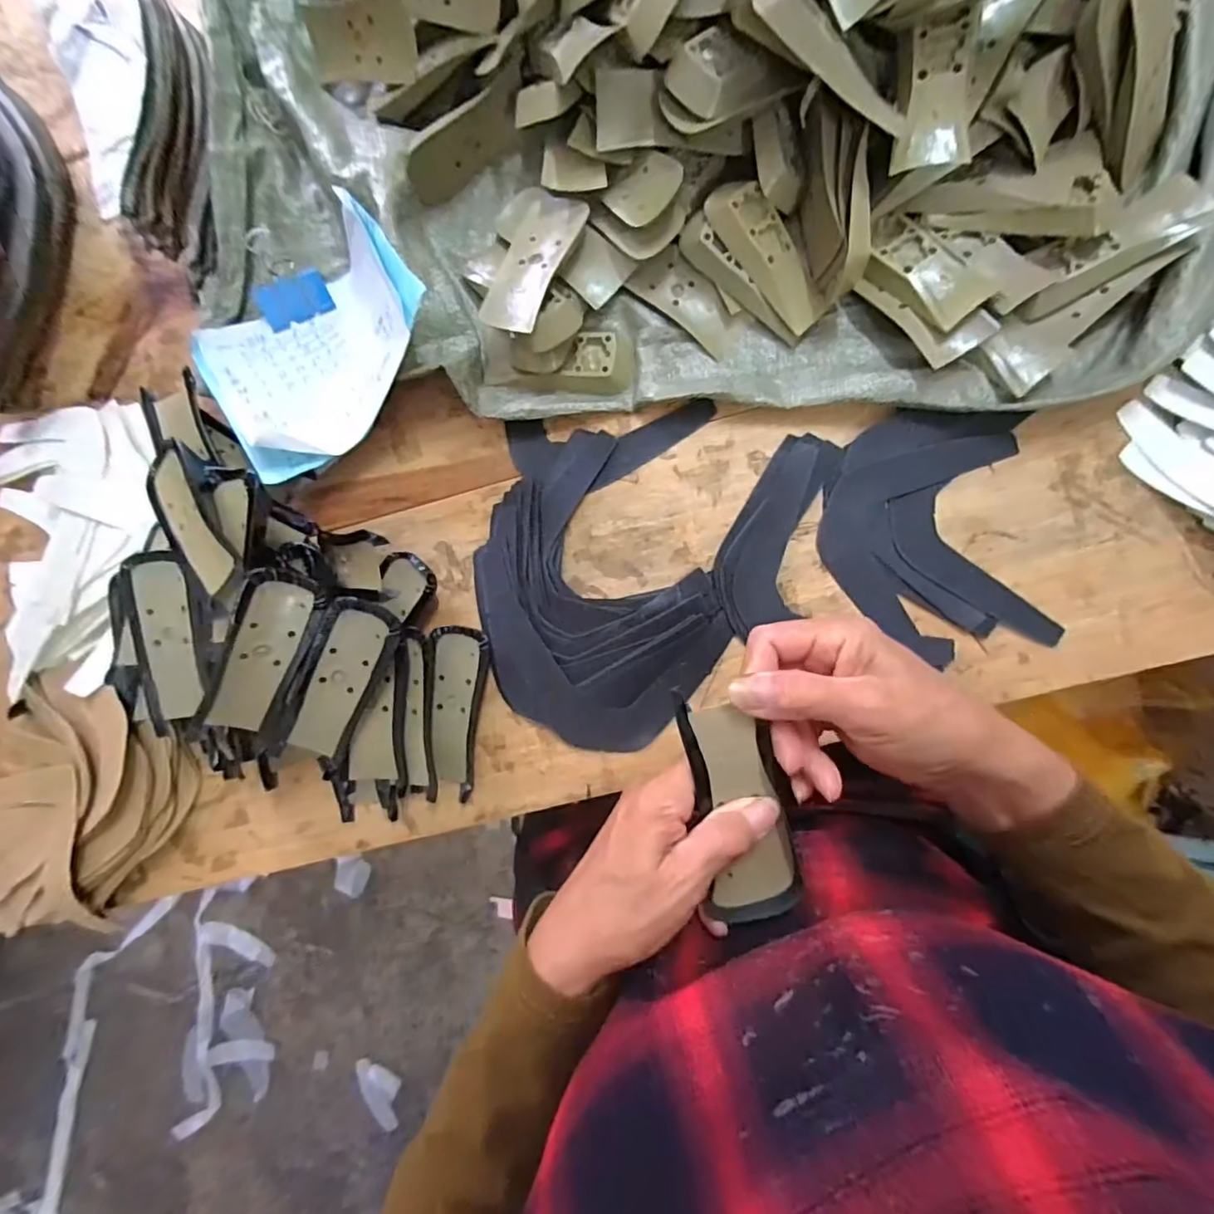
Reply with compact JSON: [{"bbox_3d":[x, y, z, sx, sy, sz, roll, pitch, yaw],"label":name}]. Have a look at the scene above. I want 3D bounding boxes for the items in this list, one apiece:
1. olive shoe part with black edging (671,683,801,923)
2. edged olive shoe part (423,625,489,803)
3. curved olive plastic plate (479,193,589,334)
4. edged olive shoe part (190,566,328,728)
[{"bbox_3d":[0.064,0.098,0.284,0.046,0.030,0.119,-14,92,5],"label":"olive shoe part with black edging"},{"bbox_3d":[-0.106,0.074,0.391,0.039,0.019,0.117,3,86,6],"label":"edged olive shoe part"},{"bbox_3d":[-0.051,-0.238,0.387,0.046,0.012,0.114,18,77,5],"label":"curved olive plastic plate"},{"bbox_3d":[-0.207,0.029,0.336,0.040,0.006,0.106,19,105,-33],"label":"edged olive shoe part"}]

